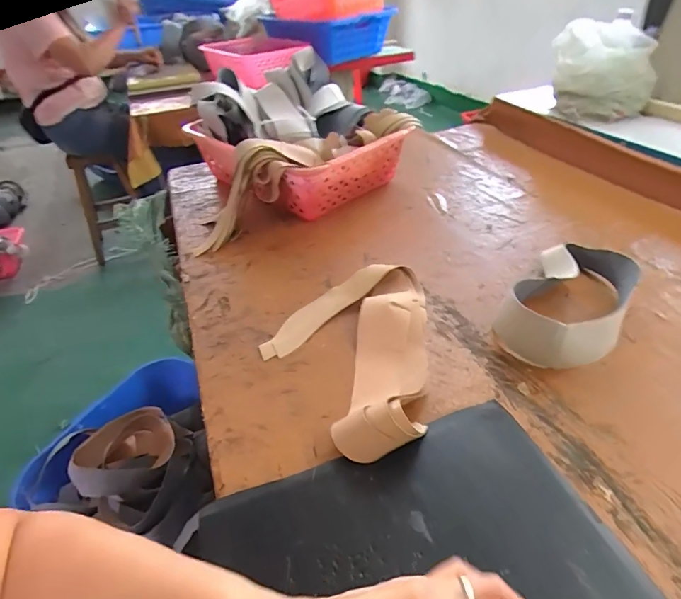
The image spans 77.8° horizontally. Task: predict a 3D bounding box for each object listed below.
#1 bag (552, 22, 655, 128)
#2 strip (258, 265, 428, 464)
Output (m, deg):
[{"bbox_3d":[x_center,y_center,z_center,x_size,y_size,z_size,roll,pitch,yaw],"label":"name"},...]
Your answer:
[{"bbox_3d":[0.605,-0.520,0.984,0.215,0.192,0.166,20,45,27],"label":"bag"},{"bbox_3d":[0.003,0.052,0.513,0.199,0.054,0.299,2,40,8],"label":"strip"}]

